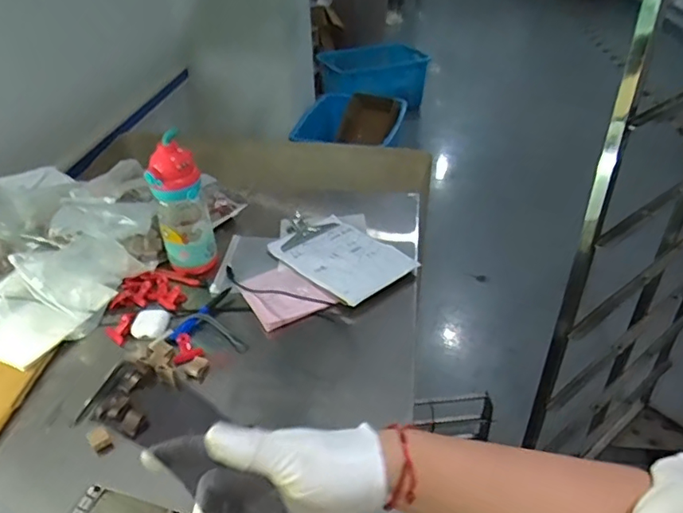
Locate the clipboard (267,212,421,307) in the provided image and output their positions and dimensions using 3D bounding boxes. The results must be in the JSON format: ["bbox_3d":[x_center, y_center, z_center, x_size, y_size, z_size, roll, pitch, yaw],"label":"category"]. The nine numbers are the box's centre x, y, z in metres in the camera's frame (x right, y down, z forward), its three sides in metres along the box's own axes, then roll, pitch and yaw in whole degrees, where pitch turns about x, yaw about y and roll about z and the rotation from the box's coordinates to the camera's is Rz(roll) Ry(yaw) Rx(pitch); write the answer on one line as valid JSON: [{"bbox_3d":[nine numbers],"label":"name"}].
[{"bbox_3d":[-0.006,-0.005,0.869,0.142,0.021,0.220,-29,43,-32],"label":"clipboard"}]

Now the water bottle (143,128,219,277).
[{"bbox_3d":[-0.239,-0.074,0.819,0.080,0.201,0.063,-15,37,-18],"label":"water bottle"}]

